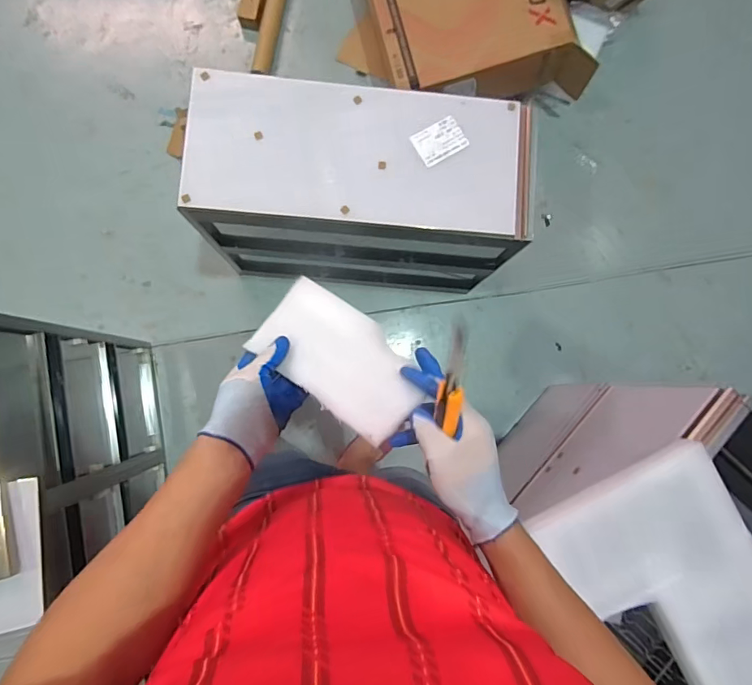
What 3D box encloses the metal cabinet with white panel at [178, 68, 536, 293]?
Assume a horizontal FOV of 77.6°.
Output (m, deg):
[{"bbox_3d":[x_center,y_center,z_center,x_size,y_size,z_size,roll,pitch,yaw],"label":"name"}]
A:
[{"bbox_3d":[-0.044,-0.359,1.259,0.739,0.602,0.294,3,85,-4],"label":"metal cabinet with white panel"}]

